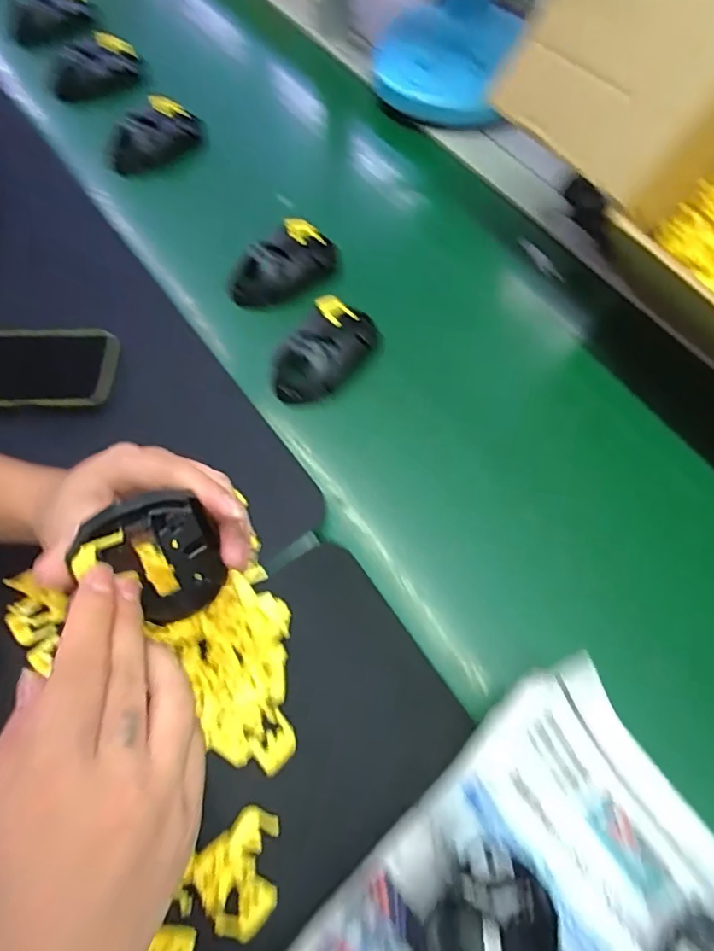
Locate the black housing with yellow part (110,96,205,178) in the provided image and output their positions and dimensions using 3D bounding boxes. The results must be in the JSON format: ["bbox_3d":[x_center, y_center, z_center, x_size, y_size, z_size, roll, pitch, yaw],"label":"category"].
[{"bbox_3d":[-0.232,-0.389,0.621,0.062,0.035,0.114,41,72,17],"label":"black housing with yellow part"}]

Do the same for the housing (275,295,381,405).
[{"bbox_3d":[-0.029,-0.114,0.499,0.068,0.033,0.111,30,69,13],"label":"housing"}]

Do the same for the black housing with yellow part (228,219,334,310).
[{"bbox_3d":[-0.074,-0.210,0.545,0.113,0.033,0.062,-42,72,-17],"label":"black housing with yellow part"}]

